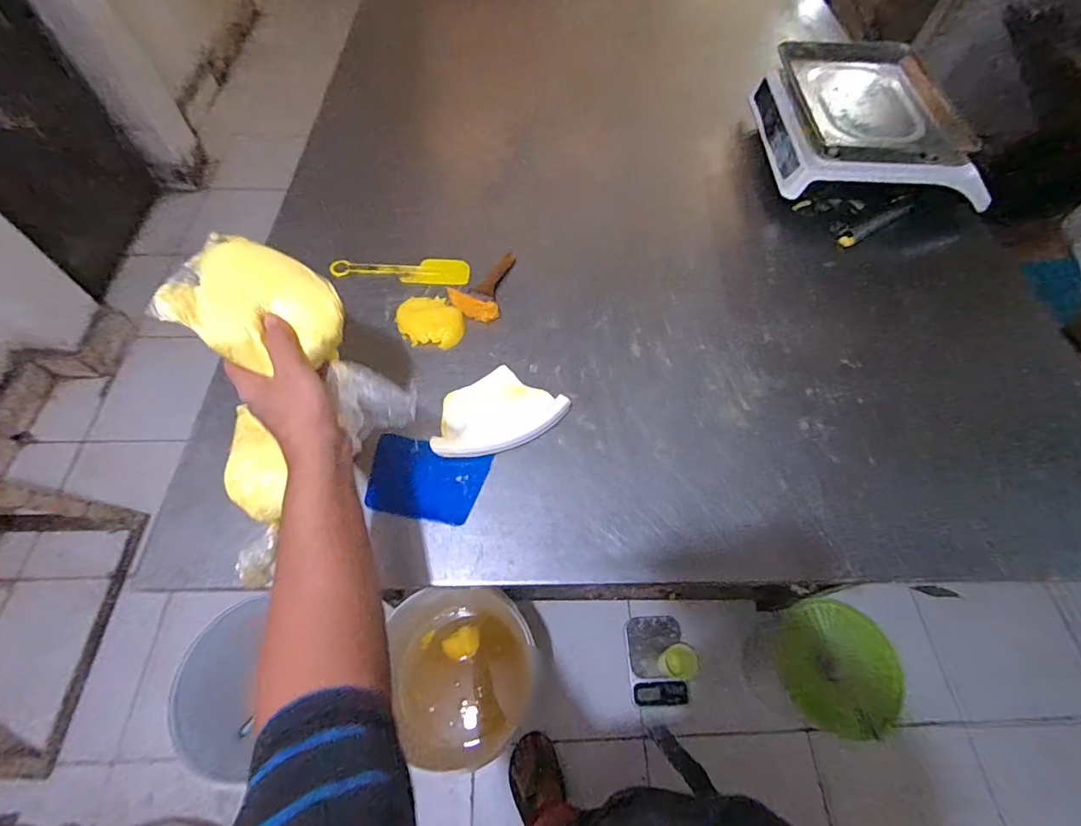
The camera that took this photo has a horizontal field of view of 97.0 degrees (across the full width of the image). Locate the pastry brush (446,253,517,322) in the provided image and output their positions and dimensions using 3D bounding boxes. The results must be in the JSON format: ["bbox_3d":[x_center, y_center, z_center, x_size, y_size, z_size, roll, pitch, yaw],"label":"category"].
[{"bbox_3d":[-0.076,-0.186,0.689,0.068,0.029,0.142,14,45,7],"label":"pastry brush"}]

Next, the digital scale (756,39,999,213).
[{"bbox_3d":[0.572,-0.514,0.849,0.328,0.114,0.349,4,60,-1],"label":"digital scale"}]

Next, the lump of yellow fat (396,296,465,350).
[{"bbox_3d":[-0.150,-0.125,0.642,0.076,0.025,0.096,-28,65,-17],"label":"lump of yellow fat"}]

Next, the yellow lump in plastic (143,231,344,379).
[{"bbox_3d":[-0.232,-0.079,0.406,0.118,0.065,0.113,18,49,-19],"label":"yellow lump in plastic"}]

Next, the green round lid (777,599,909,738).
[{"bbox_3d":[0.688,0.588,1.111,0.246,0.050,0.275,13,92,36],"label":"green round lid"}]

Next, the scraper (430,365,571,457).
[{"bbox_3d":[-0.054,0.002,0.574,0.158,0.022,0.095,-28,65,-18],"label":"scraper"}]

